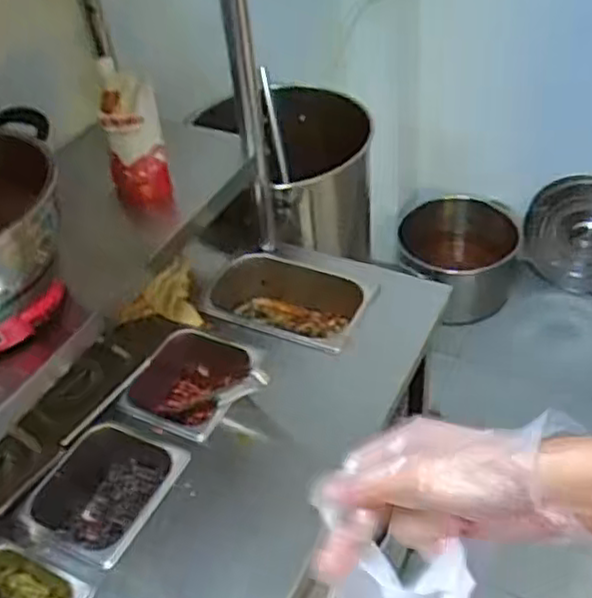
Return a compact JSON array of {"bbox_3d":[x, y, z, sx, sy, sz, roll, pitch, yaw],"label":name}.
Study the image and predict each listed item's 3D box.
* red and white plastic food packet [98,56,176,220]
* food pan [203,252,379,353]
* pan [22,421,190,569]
[{"bbox_3d":[-0.213,-0.204,0.938,0.082,0.198,0.066,-18,43,-11],"label":"red and white plastic food packet"},{"bbox_3d":[-0.027,0.022,1.117,0.275,0.090,0.161,12,46,21],"label":"food pan"},{"bbox_3d":[-0.238,0.255,0.901,0.155,0.093,0.170,15,47,23],"label":"pan"}]

